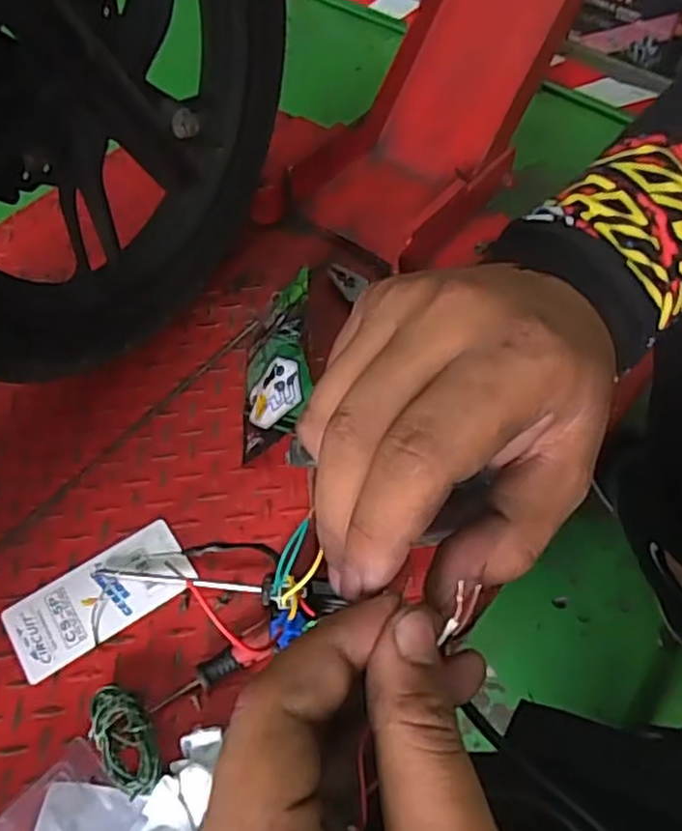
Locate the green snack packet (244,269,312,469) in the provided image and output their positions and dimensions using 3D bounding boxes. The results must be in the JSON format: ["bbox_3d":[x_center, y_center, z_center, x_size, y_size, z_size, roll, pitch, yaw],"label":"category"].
[{"bbox_3d":[-0.063,-0.048,0.647,0.017,0.102,0.153,19,54,-33],"label":"green snack packet"}]

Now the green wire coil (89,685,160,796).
[{"bbox_3d":[-0.154,0.230,0.502,0.042,0.028,0.082,-21,58,-11],"label":"green wire coil"}]

